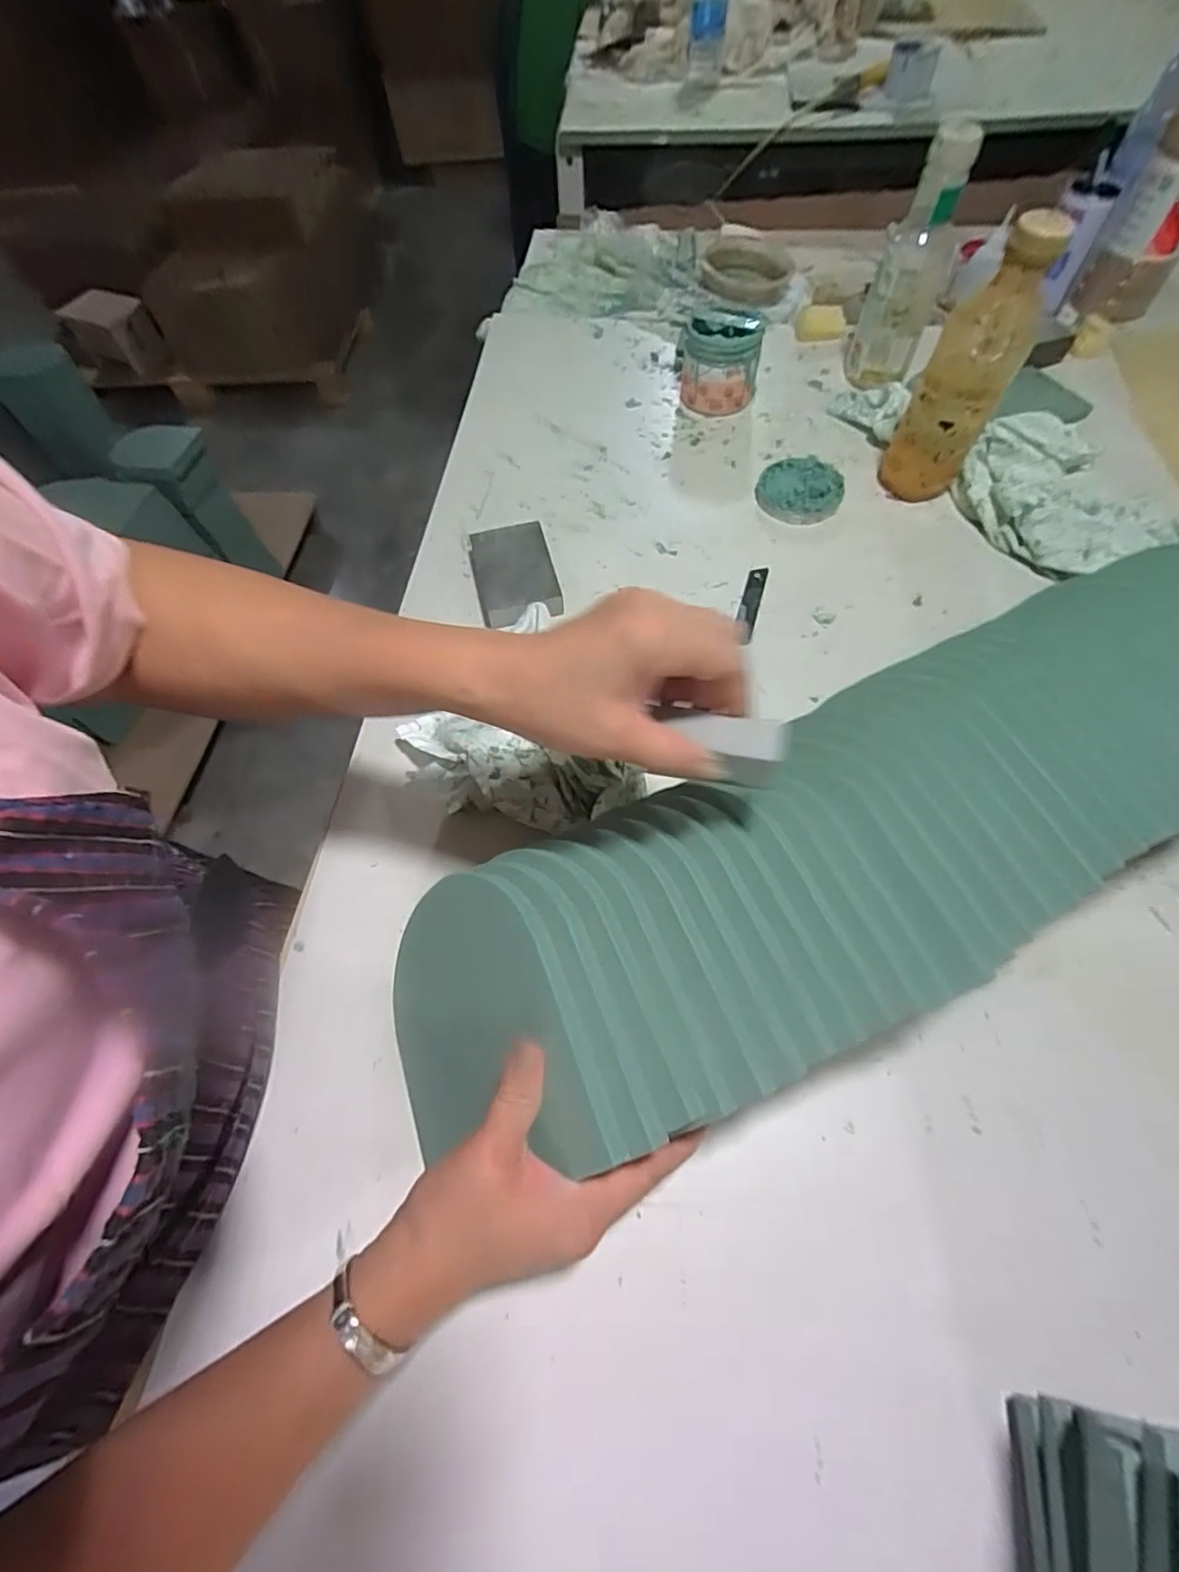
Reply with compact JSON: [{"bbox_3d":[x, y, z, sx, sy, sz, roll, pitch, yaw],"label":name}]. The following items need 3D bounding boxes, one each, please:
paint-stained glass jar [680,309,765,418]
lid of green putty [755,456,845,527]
[{"bbox_3d":[0.144,-0.471,0.663,0.086,0.080,0.079,8,63,6],"label":"paint-stained glass jar"},{"bbox_3d":[0.213,-0.300,0.608,0.083,0.016,0.085,8,63,6],"label":"lid of green putty"}]

